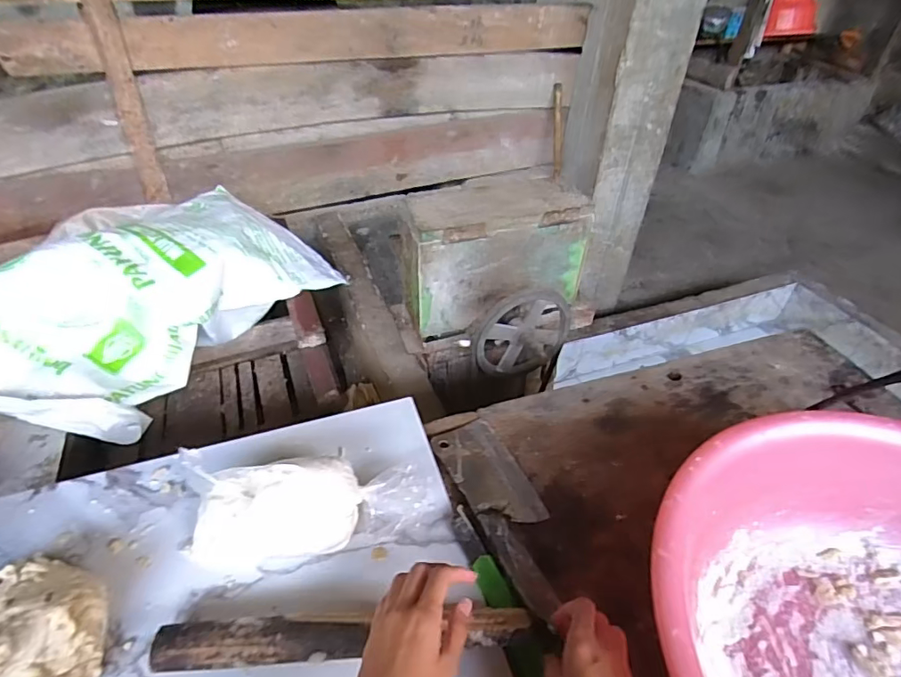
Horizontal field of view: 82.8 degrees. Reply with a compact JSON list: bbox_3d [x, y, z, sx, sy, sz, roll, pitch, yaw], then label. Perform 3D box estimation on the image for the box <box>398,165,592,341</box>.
[{"bbox_3d":[0.085,-0.167,1.011,0.353,0.225,0.133,-14,43,-19],"label":"box"}]

